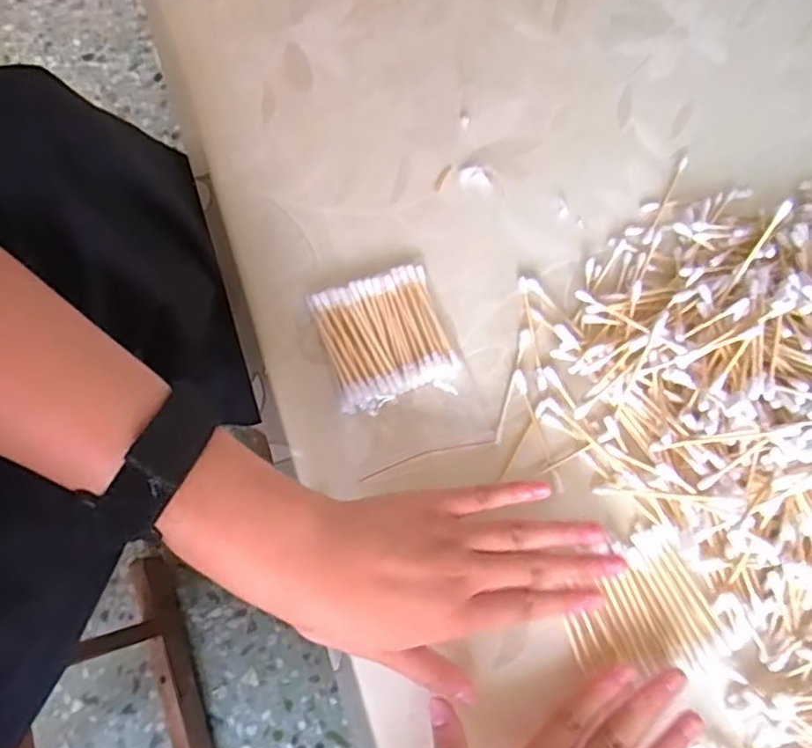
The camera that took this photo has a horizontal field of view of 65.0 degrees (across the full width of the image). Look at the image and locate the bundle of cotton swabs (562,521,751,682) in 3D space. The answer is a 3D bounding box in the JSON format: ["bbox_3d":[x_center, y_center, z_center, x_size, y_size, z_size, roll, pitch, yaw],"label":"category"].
[{"bbox_3d":[0.120,0.124,0.322,0.076,0.013,0.069,-29,74,-7],"label":"bundle of cotton swabs"}]

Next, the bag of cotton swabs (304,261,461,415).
[{"bbox_3d":[-0.011,-0.020,0.361,0.071,0.016,0.076,-18,73,-4],"label":"bag of cotton swabs"}]

